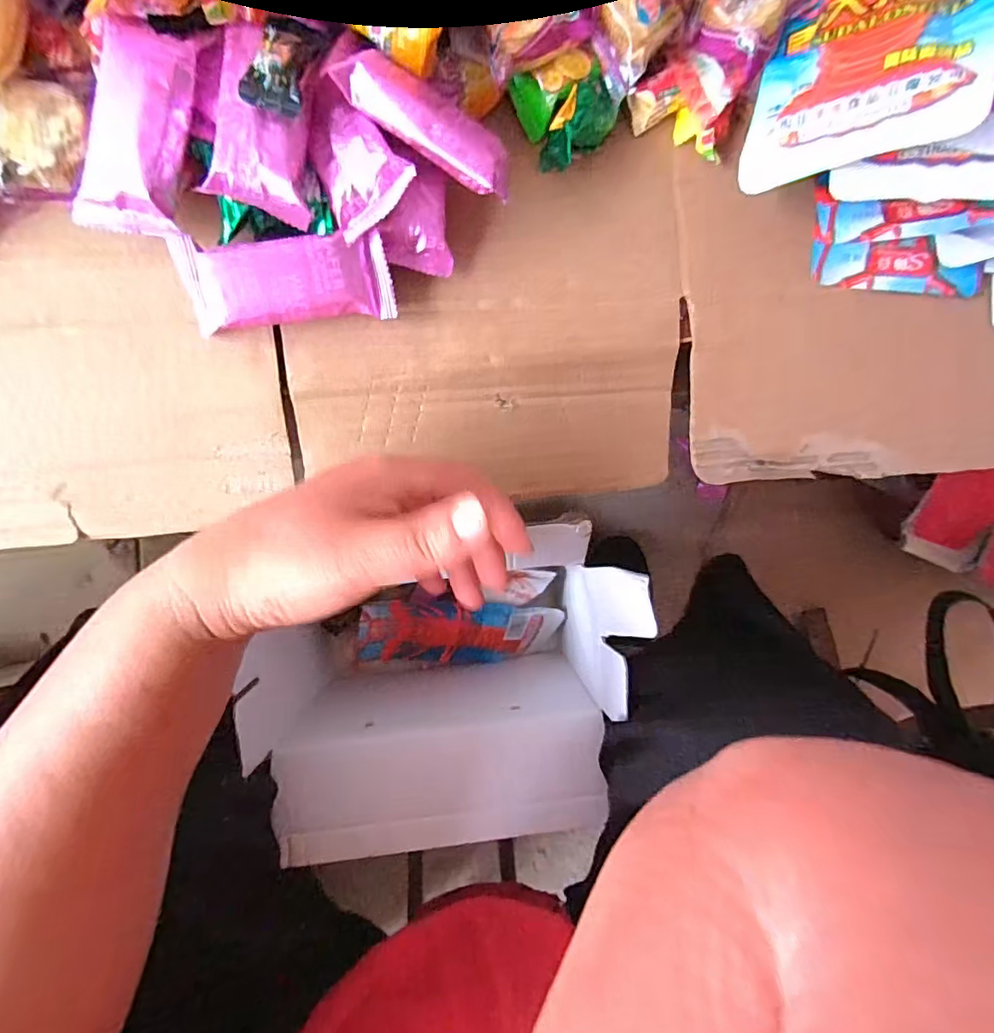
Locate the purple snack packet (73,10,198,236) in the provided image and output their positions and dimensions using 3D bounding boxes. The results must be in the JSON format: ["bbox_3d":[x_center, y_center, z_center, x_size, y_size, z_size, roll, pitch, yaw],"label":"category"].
[{"bbox_3d":[-0.160,-0.170,0.236,0.040,0.014,0.084,19,101,-4],"label":"purple snack packet"}]

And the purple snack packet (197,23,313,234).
[{"bbox_3d":[-0.101,-0.170,0.235,0.045,0.016,0.073,11,88,-4],"label":"purple snack packet"}]

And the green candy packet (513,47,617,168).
[{"bbox_3d":[0.038,-0.214,0.280,0.043,0.029,0.049,-27,91,-5],"label":"green candy packet"}]

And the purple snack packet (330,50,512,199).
[{"bbox_3d":[-0.028,-0.183,0.242,0.081,0.020,0.031,30,87,-3],"label":"purple snack packet"}]

